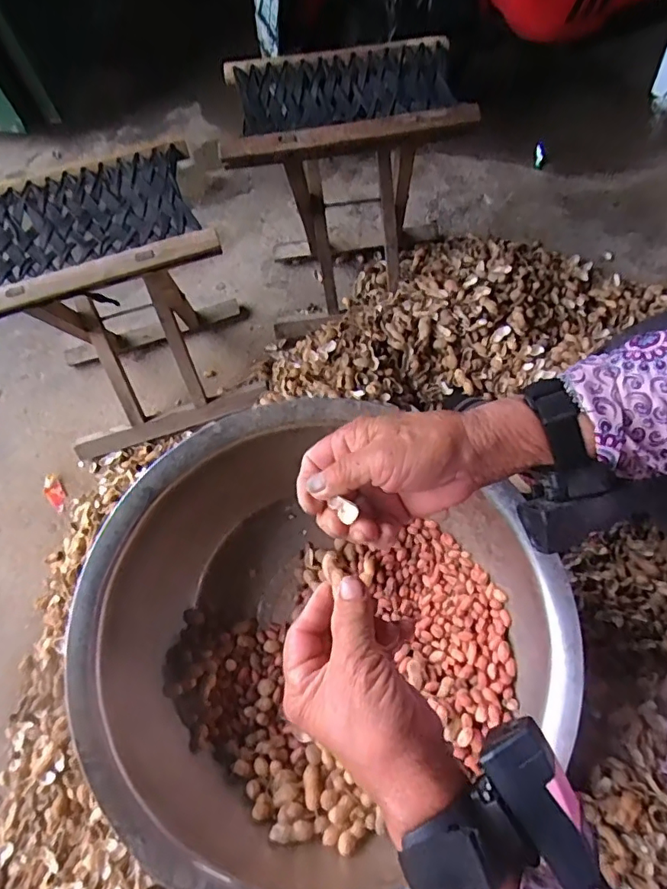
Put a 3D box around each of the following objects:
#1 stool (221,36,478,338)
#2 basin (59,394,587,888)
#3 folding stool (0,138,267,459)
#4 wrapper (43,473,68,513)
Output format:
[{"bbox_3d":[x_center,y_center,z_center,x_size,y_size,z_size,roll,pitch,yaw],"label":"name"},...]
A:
[{"bbox_3d":[0.021,-0.385,0.851,0.308,0.381,0.250,-5,63,-1],"label":"stool"},{"bbox_3d":[-0.065,0.200,0.567,0.442,0.193,0.442,-36,83,-2],"label":"basin"},{"bbox_3d":[-0.305,-0.188,0.785,0.301,0.349,0.243,-17,64,-7],"label":"folding stool"},{"bbox_3d":[-0.444,0.077,0.850,0.027,0.012,0.065,-38,68,-16],"label":"wrapper"}]

